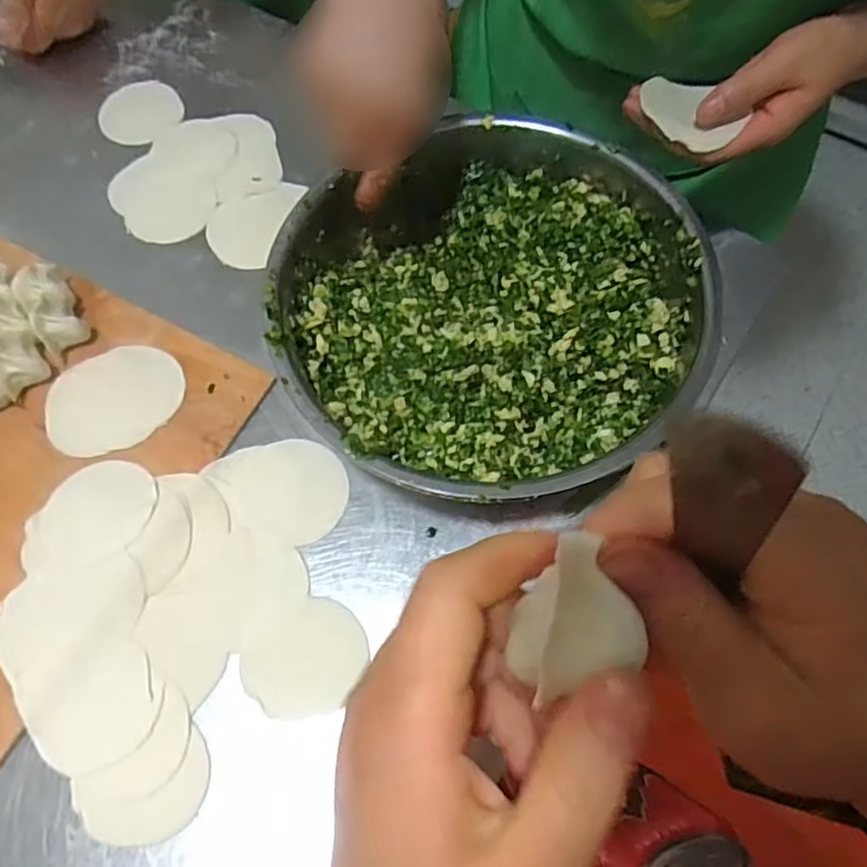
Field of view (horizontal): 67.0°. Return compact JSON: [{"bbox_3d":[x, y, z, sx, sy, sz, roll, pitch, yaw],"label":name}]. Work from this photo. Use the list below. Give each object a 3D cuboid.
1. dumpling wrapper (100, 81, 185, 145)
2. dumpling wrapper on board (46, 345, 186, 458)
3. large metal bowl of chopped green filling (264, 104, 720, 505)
[{"bbox_3d":[-0.268,-0.295,0.599,0.074,0.004,0.076,-1,67,2],"label":"dumpling wrapper"},{"bbox_3d":[-0.232,-0.026,0.477,0.095,0.004,0.080,-27,69,-9],"label":"dumpling wrapper on board"},{"bbox_3d":[0.032,-0.087,0.452,0.273,0.089,0.252,-1,67,2],"label":"large metal bowl of chopped green filling"}]

